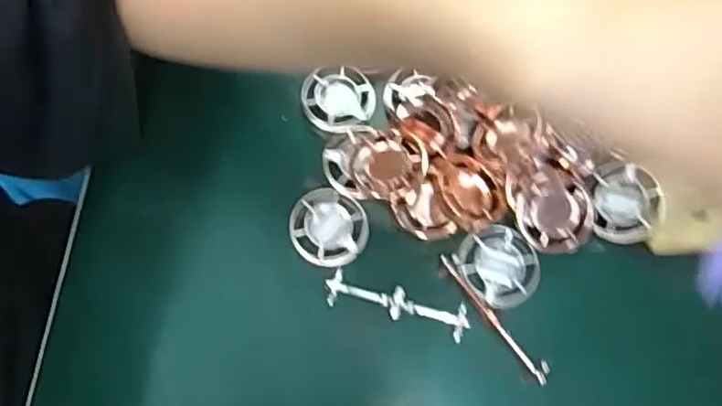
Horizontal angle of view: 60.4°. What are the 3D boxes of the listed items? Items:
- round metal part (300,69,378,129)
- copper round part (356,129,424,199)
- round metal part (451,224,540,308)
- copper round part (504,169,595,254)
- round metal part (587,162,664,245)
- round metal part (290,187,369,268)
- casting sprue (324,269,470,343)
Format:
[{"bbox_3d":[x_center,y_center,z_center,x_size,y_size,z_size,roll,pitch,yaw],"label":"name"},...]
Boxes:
[{"bbox_3d":[-0.013,-0.057,0.344,0.040,0.005,0.035,17,71,6],"label":"round metal part"},{"bbox_3d":[0.014,-0.020,0.322,0.034,0.011,0.036,0,70,-1],"label":"copper round part"},{"bbox_3d":[0.069,0.031,0.309,0.040,0.007,0.039,0,70,-1],"label":"round metal part"},{"bbox_3d":[0.094,0.002,0.313,0.043,0.010,0.043,-1,82,6],"label":"copper round part"},{"bbox_3d":[0.134,-0.001,0.314,0.033,0.009,0.043,1,70,0],"label":"round metal part"},{"bbox_3d":[-0.017,0.012,0.317,0.039,0.004,0.040,0,70,-1],"label":"round metal part"},{"bbox_3d":[0.017,0.050,0.306,0.071,0.004,0.017,15,70,5],"label":"casting sprue"}]

